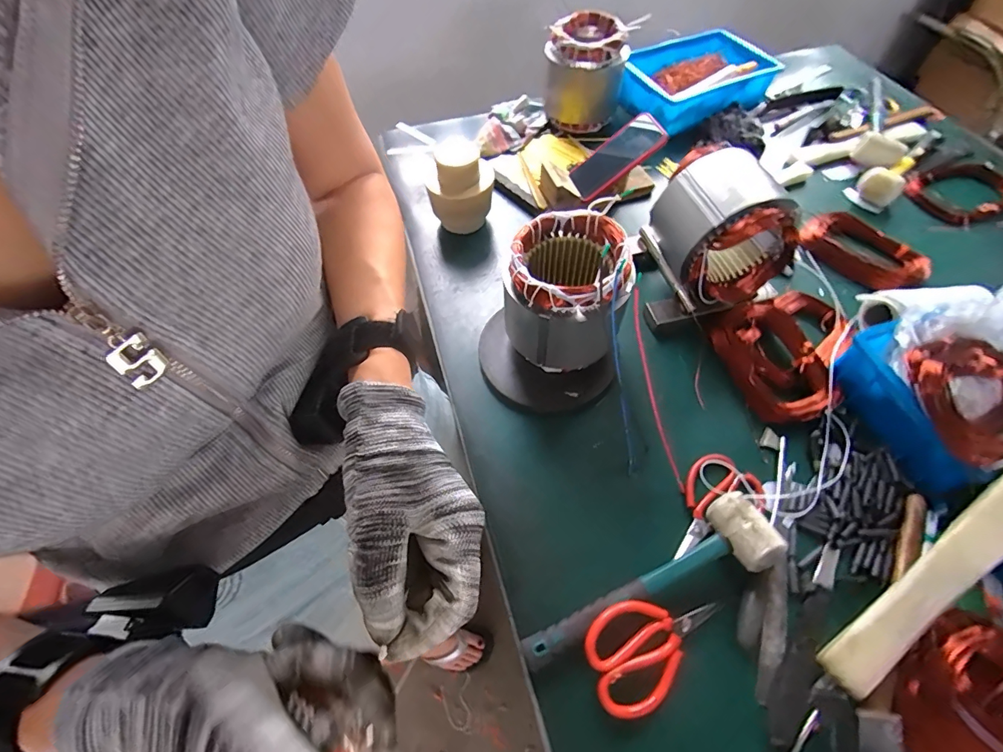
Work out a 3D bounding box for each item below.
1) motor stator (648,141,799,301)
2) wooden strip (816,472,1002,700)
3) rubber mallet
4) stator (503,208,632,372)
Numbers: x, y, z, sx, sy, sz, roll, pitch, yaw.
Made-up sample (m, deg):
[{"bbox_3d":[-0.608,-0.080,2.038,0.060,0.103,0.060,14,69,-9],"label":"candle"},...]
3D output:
[{"bbox_3d":[0.291,-0.205,0.602,0.160,0.133,0.160,-23,61,-13],"label":"motor stator"},{"bbox_3d":[0.443,0.165,0.415,0.349,0.028,0.039,-41,63,-3],"label":"wooden strip"},{"bbox_3d":[0.155,0.221,0.445,0.277,0.057,0.071,-26,61,-14],"label":"rubber mallet"},{"bbox_3d":[0.077,-0.096,0.561,0.140,0.170,0.135,0,58,1],"label":"stator"}]

